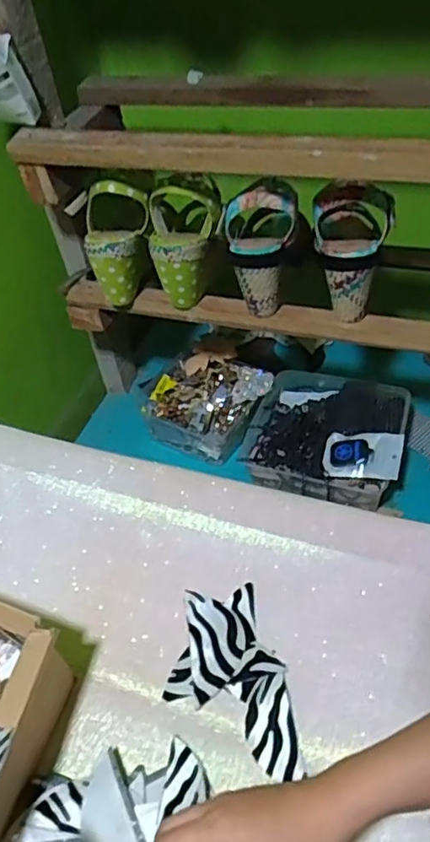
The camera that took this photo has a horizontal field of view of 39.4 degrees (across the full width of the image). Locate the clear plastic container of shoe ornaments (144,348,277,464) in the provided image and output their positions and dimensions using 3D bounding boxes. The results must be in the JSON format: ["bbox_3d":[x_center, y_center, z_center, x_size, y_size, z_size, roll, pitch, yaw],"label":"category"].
[{"bbox_3d":[-0.011,-0.028,0.903,0.173,0.076,0.143,13,49,20],"label":"clear plastic container of shoe ornaments"}]

